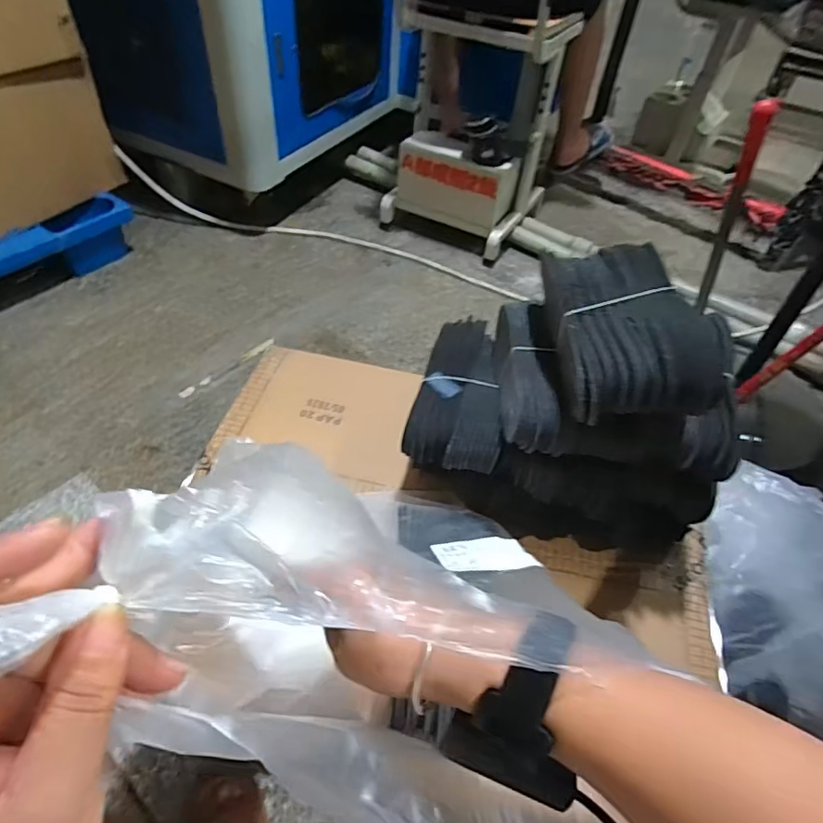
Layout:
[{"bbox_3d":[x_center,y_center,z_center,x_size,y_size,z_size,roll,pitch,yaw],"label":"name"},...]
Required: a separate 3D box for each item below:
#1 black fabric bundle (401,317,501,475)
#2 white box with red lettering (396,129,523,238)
[{"bbox_3d":[0.050,-0.025,0.576,0.092,0.052,0.203,9,48,3],"label":"black fabric bundle"},{"bbox_3d":[0.136,-0.697,1.592,0.335,0.203,0.154,26,51,18],"label":"white box with red lettering"}]

